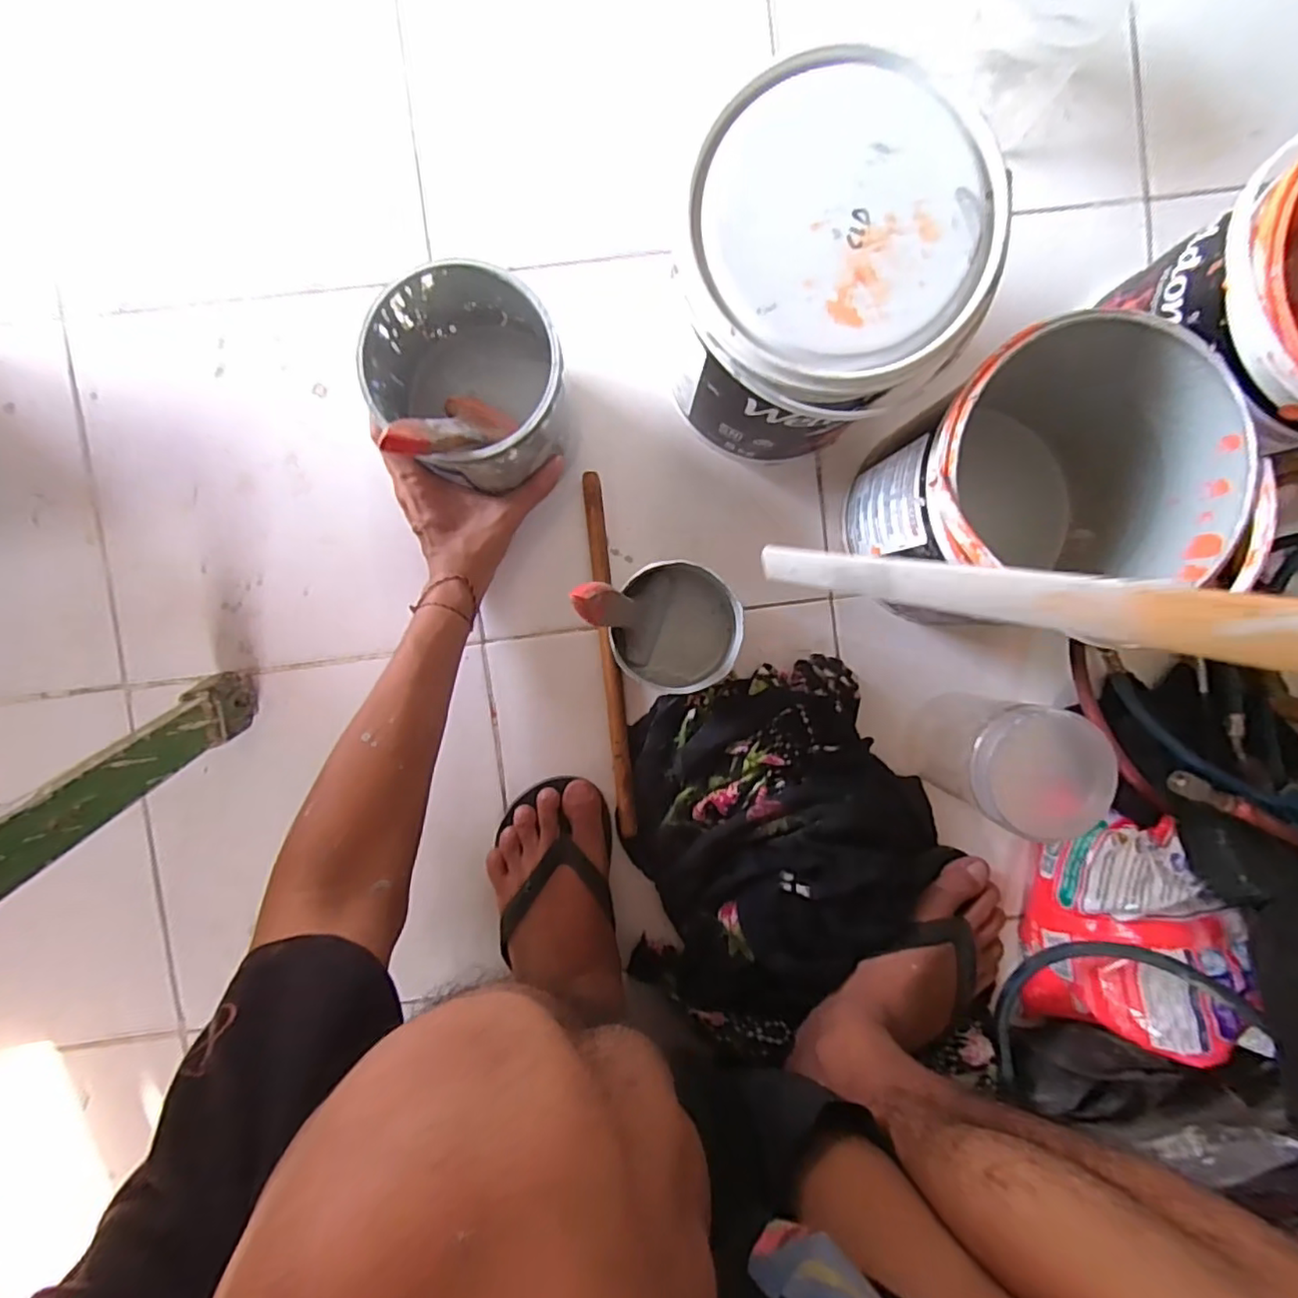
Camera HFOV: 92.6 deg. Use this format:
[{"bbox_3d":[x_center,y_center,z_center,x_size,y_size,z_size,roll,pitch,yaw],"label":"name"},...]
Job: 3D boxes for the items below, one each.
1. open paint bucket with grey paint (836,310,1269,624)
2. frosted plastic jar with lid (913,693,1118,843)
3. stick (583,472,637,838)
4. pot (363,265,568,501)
[{"bbox_3d":[0.251,-0.110,0.442,0.191,0.206,0.176,0,93,-2],"label":"open paint bucket with grey paint"},{"bbox_3d":[0.262,0.082,0.471,0.083,0.128,0.088,0,93,-2],"label":"frosted plastic jar with lid"},{"bbox_3d":[-0.033,0.006,0.530,0.017,0.011,0.306,-6,93,-1],"label":"stick"},{"bbox_3d":[-0.120,-0.183,0.433,0.114,0.105,0.128,-43,95,-3],"label":"pot"}]

